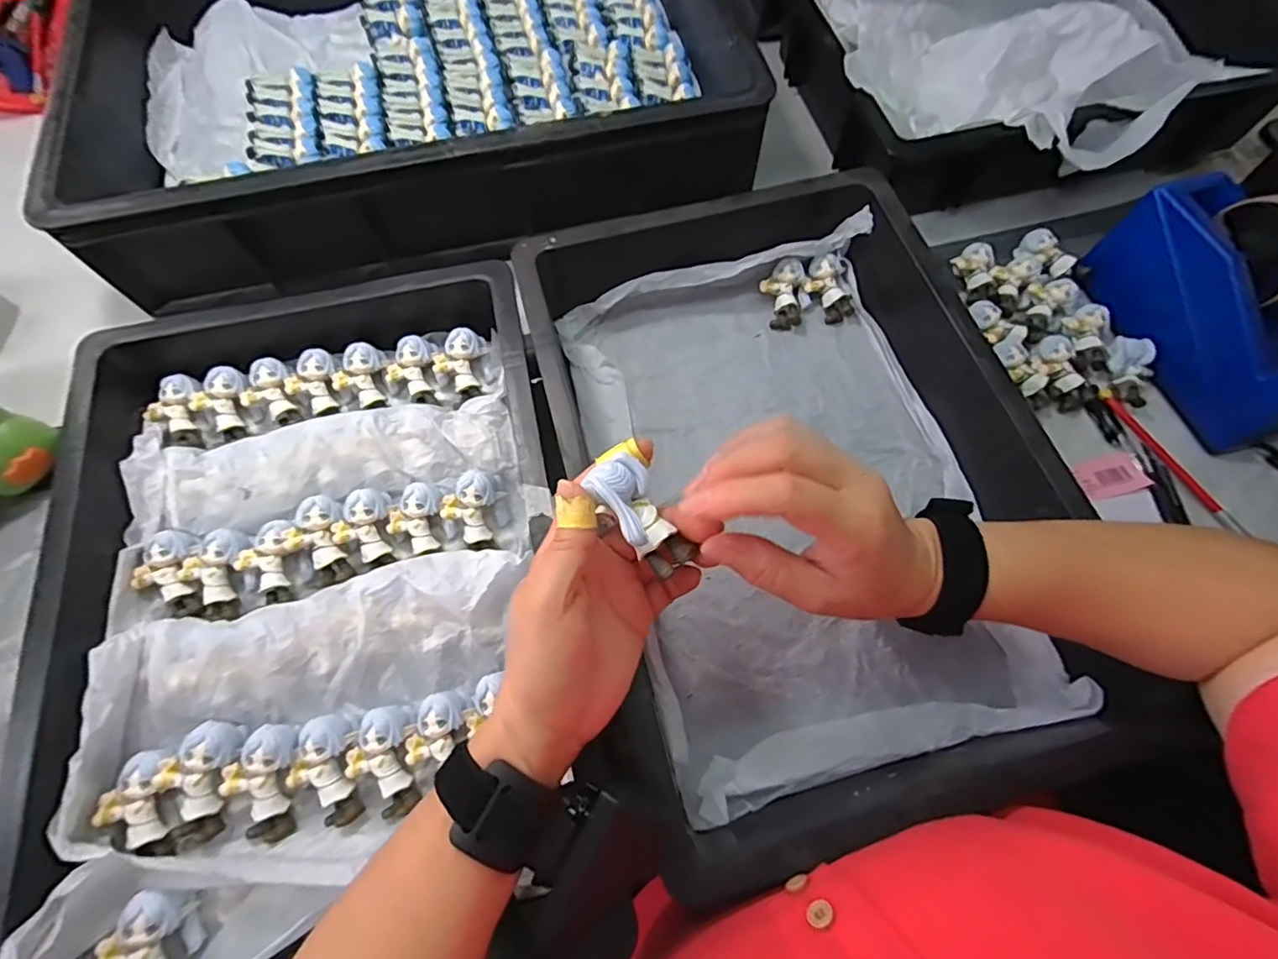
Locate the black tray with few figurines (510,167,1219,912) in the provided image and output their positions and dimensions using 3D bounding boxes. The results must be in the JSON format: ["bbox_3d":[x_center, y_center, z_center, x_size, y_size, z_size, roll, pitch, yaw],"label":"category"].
[{"bbox_3d":[0.105,-0.009,0.418,0.303,0.100,0.442,-13,68,-6],"label":"black tray with few figurines"}]

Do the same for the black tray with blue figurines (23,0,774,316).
[{"bbox_3d":[-0.213,-0.400,0.561,0.576,0.109,0.424,-13,68,-5],"label":"black tray with blue figurines"}]

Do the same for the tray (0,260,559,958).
[{"bbox_3d":[-0.207,0.072,0.375,0.318,0.067,0.447,-12,68,-5],"label":"tray"}]

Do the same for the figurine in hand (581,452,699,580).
[{"bbox_3d":[0.000,0.016,0.265,0.028,0.025,0.055,-32,71,-12],"label":"figurine in hand"}]

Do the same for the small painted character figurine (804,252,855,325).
[{"bbox_3d":[0.173,-0.173,0.515,0.037,0.018,0.060,-19,92,-8],"label":"small painted character figurine"}]

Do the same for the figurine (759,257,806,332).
[{"bbox_3d":[0.131,-0.168,0.516,0.037,0.017,0.063,1,88,0],"label":"figurine"}]

